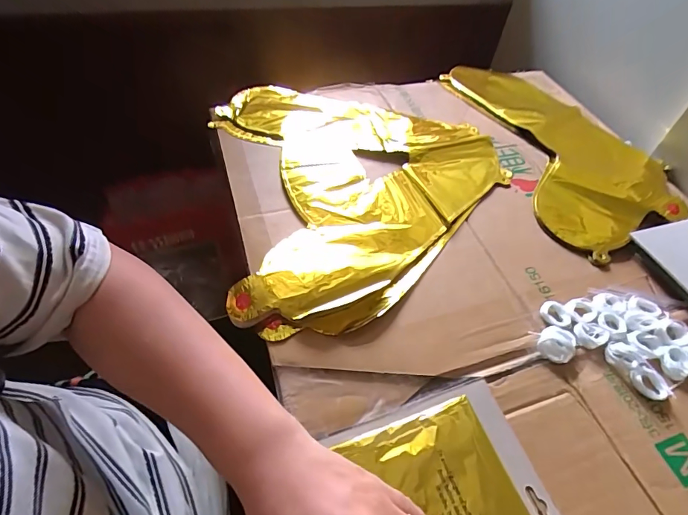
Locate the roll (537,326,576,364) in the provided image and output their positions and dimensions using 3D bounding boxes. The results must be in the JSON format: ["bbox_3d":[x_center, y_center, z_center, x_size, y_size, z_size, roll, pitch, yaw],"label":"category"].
[{"bbox_3d":[0.195,0.078,0.381,0.038,0.015,0.031,-33,61,-28],"label":"roll"}]

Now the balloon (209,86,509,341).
[{"bbox_3d":[0.034,-0.101,0.511,0.348,0.018,0.394,-8,52,-13],"label":"balloon"}]

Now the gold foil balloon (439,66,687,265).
[{"bbox_3d":[0.299,-0.175,0.595,0.230,0.012,0.399,-13,54,-16],"label":"gold foil balloon"}]

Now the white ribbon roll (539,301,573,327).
[{"bbox_3d":[0.206,0.054,0.405,0.028,0.007,0.027,3,51,-4],"label":"white ribbon roll"}]

